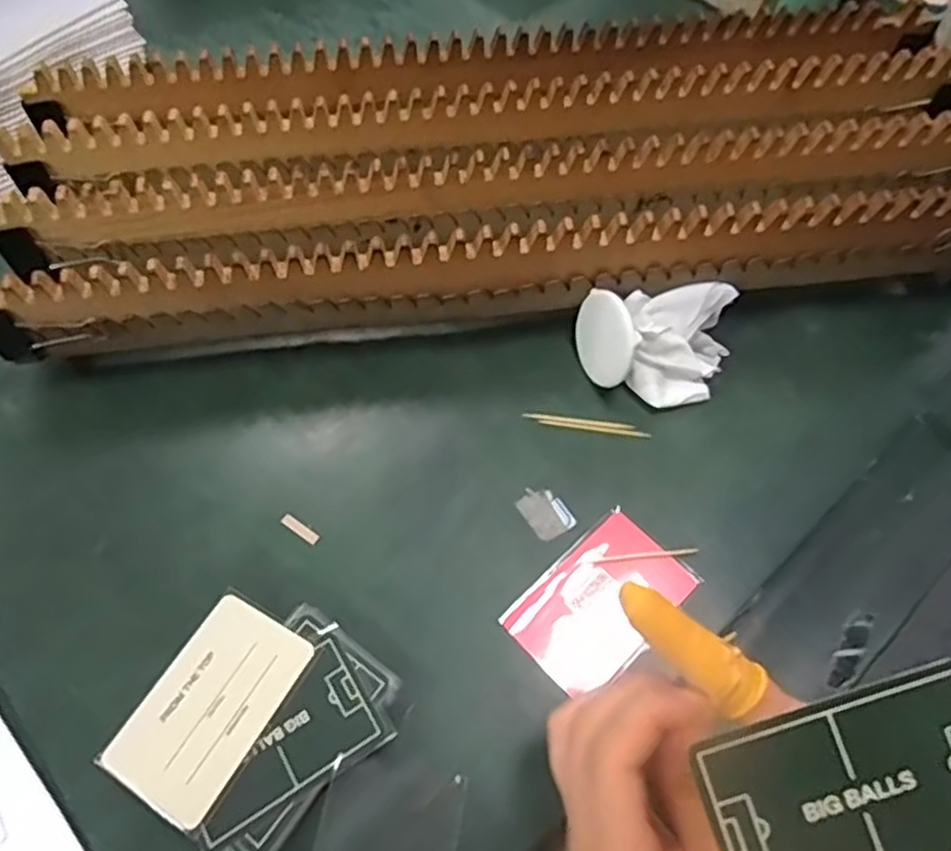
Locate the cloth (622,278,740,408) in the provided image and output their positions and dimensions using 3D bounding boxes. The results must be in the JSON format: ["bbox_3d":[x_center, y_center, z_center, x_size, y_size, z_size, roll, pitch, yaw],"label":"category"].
[{"bbox_3d":[0.118,-0.045,0.407,0.062,0.034,0.060,-5,61,-3],"label":"cloth"}]

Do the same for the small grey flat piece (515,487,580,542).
[{"bbox_3d":[0.037,0.045,0.376,0.022,0.004,0.029,-32,66,-16],"label":"small grey flat piece"}]

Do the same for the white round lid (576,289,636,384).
[{"bbox_3d":[0.072,-0.050,0.400,0.005,0.050,0.051,-9,63,-24],"label":"white round lid"}]

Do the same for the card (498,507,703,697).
[{"bbox_3d":[0.062,0.086,0.353,0.087,0.004,0.056,-39,68,-19],"label":"card"}]

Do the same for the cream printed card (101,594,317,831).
[{"bbox_3d":[-0.115,0.121,0.314,0.053,0.004,0.083,26,60,16],"label":"cream printed card"}]

